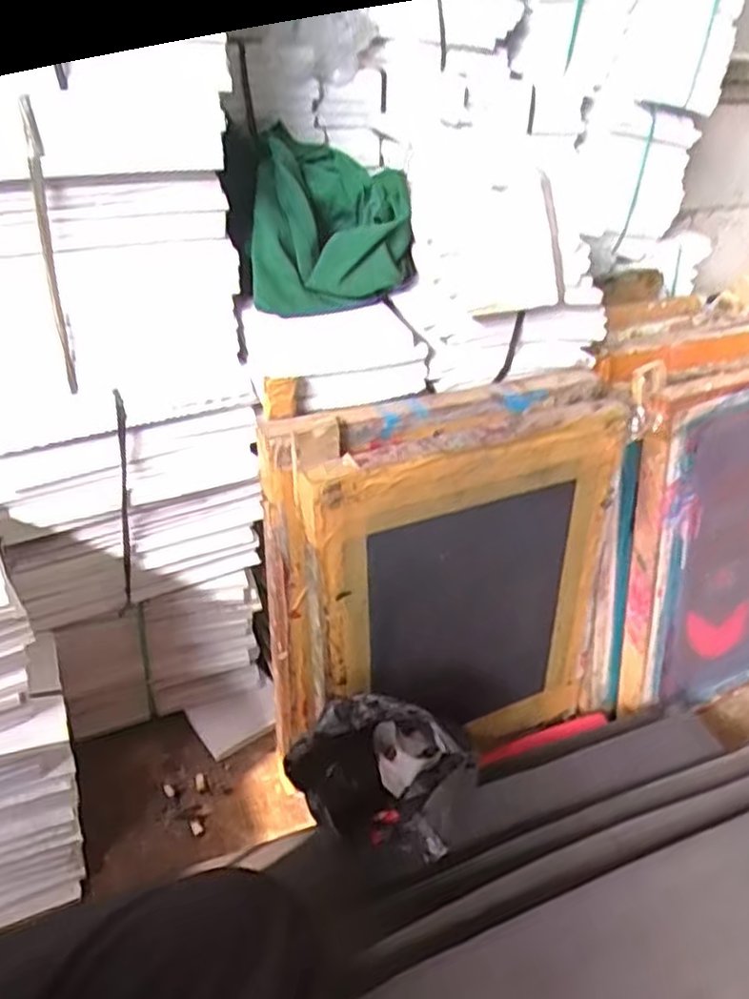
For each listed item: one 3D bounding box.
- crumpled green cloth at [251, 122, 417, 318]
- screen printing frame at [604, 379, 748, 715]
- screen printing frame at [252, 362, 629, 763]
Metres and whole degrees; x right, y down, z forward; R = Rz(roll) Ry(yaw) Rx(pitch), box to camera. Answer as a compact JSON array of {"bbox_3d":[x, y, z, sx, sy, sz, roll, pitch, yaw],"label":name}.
[{"bbox_3d":[-0.043,-0.290,0.772,0.154,0.142,0.190,1,36,-4],"label":"crumpled green cloth"},{"bbox_3d":[0.462,0.063,0.949,0.347,0.450,0.049,-14,25,-21],"label":"screen printing frame"},{"bbox_3d":[0.090,0.094,0.816,0.399,0.456,0.081,-12,30,-22],"label":"screen printing frame"}]

